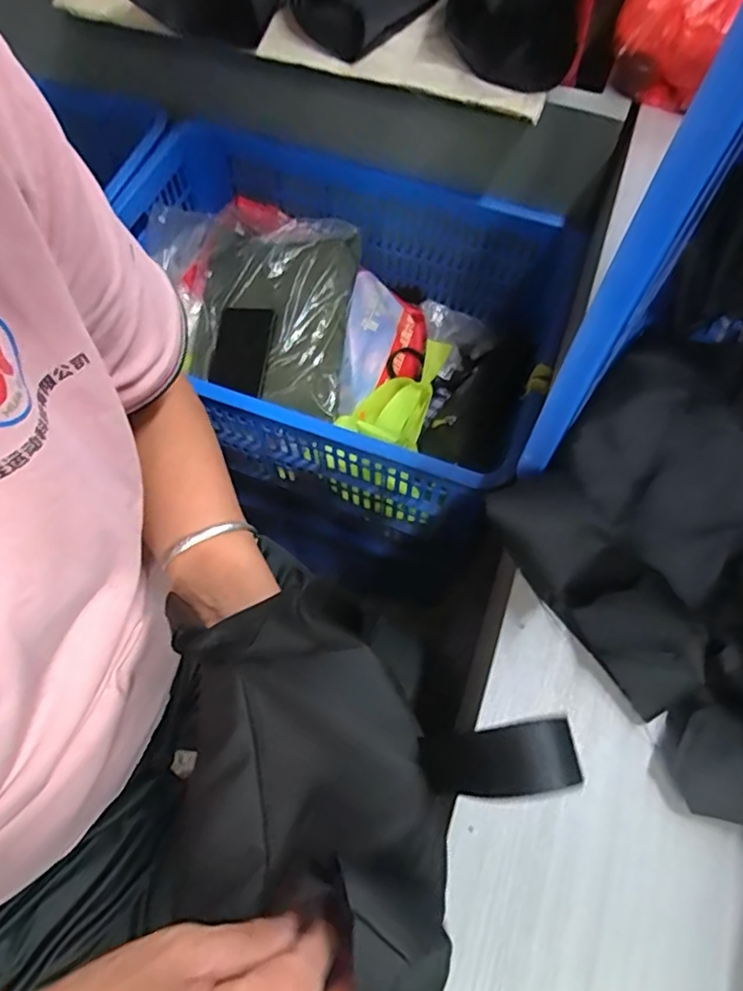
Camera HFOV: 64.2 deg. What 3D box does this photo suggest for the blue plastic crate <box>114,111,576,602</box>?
[{"bbox_3d":[-0.064,-0.221,0.852,0.610,0.252,0.411,22,67,10],"label":"blue plastic crate"}]

